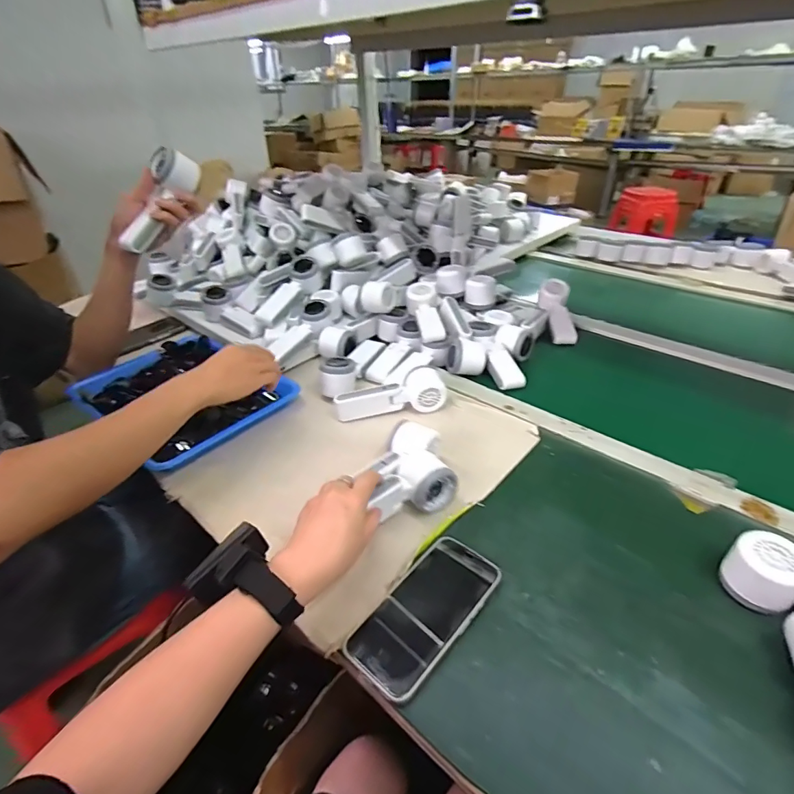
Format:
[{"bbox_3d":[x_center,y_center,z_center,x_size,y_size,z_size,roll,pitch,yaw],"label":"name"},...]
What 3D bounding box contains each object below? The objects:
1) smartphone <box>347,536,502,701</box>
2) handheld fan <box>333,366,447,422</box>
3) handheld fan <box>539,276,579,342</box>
[{"bbox_3d":[0.030,0.202,0.439,0.076,0.014,0.160,24,42,33],"label":"smartphone"},{"bbox_3d":[-0.012,-0.003,0.696,0.166,0.050,0.055,-7,34,-7],"label":"handheld fan"},{"bbox_3d":[0.321,-0.171,0.909,0.059,0.039,0.163,1,51,4],"label":"handheld fan"}]

